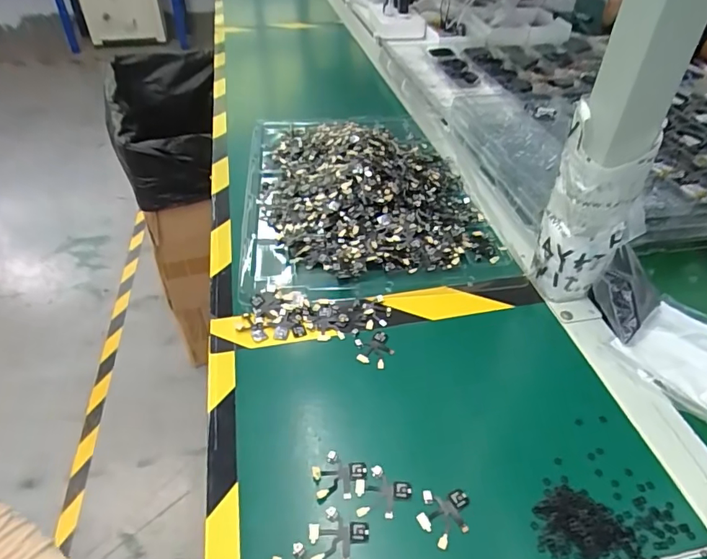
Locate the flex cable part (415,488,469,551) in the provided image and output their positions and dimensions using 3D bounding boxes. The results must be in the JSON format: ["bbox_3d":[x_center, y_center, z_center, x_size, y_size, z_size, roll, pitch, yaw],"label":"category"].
[{"bbox_3d":[0.057,0.147,0.300,0.033,0.004,0.034,-1,42,-3],"label":"flex cable part"}]

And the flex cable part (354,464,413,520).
[{"bbox_3d":[0.020,0.136,0.311,0.035,0.004,0.032,-2,42,-5],"label":"flex cable part"}]

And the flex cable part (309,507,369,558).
[{"bbox_3d":[-0.009,0.153,0.291,0.035,0.004,0.030,3,42,1],"label":"flex cable part"}]

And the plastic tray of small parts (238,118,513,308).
[{"bbox_3d":[0.006,-0.116,0.564,0.255,0.034,0.350,-3,42,-6],"label":"plastic tray of small parts"}]

